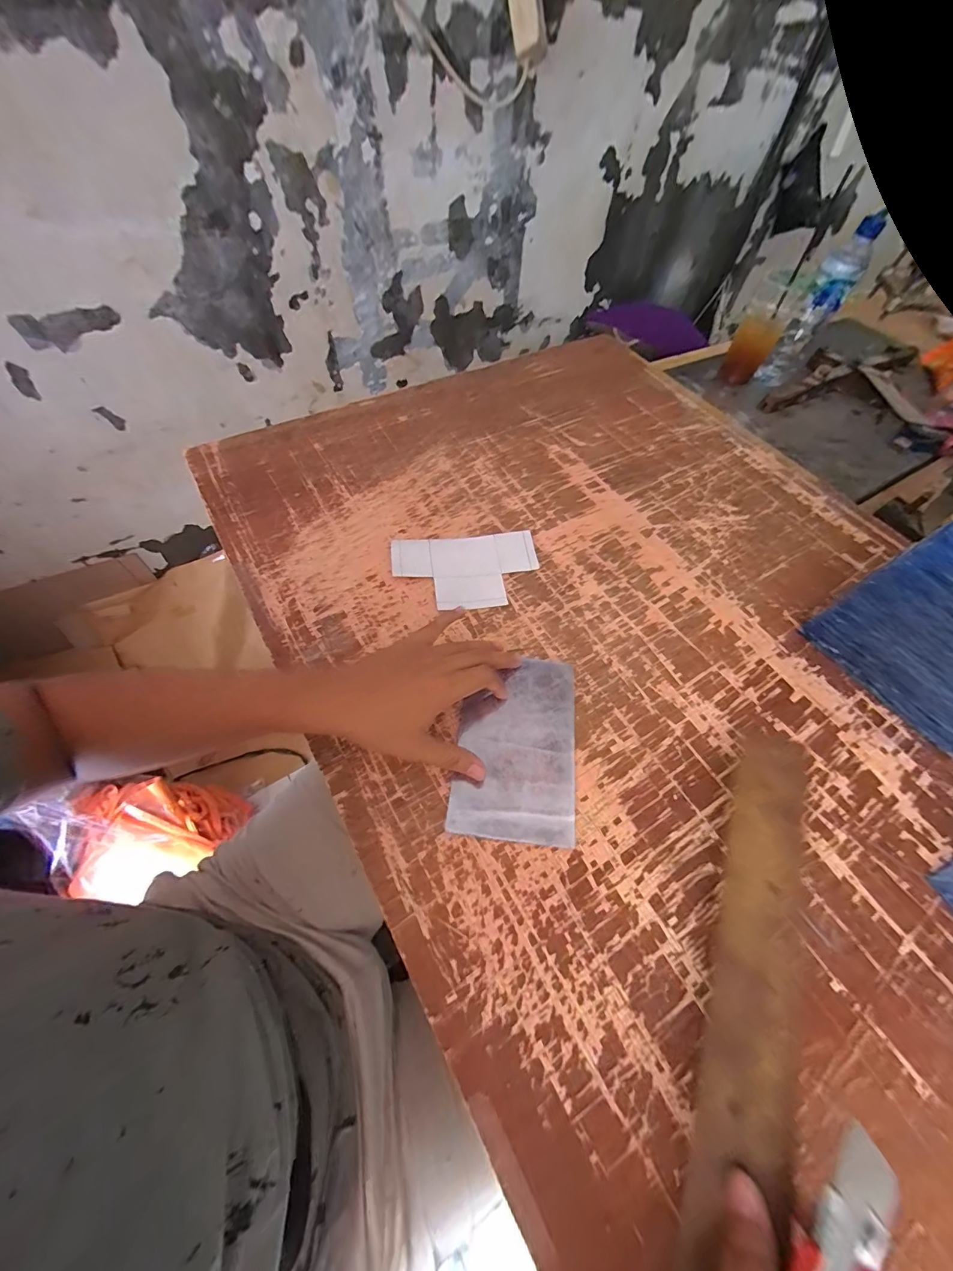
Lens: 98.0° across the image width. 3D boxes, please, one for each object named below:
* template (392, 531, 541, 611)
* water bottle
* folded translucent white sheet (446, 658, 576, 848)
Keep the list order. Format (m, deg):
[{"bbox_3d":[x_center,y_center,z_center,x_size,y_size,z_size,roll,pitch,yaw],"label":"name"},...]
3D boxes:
[{"bbox_3d":[-0.010,-0.075,0.476,0.165,0.006,0.100,-5,60,-7],"label":"template"},{"bbox_3d":[0.565,-0.540,0.692,0.056,0.222,0.068,33,62,15],"label":"water bottle"},{"bbox_3d":[0.037,0.097,0.384,0.105,0.007,0.167,7,59,0],"label":"folded translucent white sheet"}]

